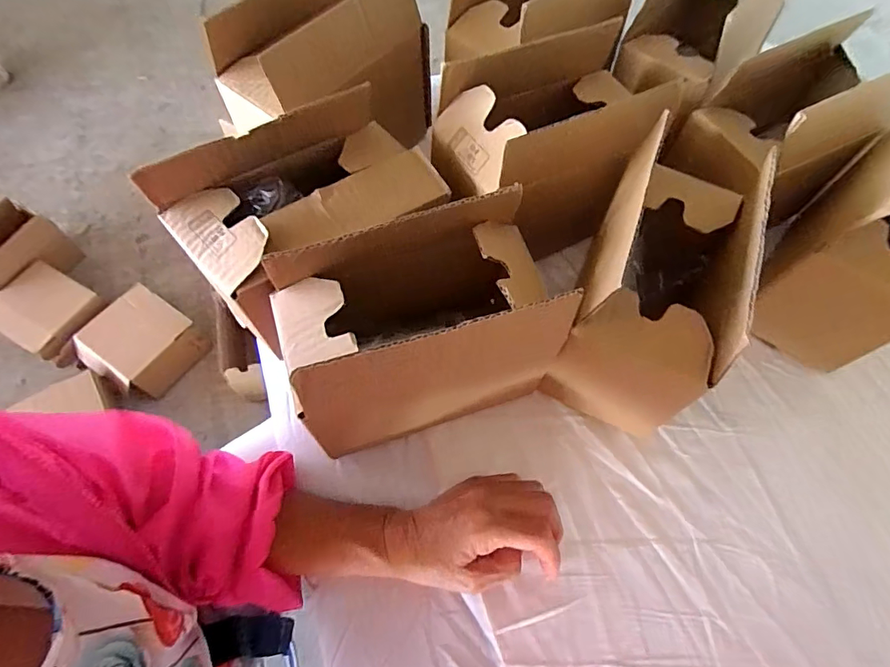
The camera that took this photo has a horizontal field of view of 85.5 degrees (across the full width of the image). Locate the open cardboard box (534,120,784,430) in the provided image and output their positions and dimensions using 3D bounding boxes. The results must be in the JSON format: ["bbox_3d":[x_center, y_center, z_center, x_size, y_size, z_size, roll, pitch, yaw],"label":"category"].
[{"bbox_3d":[0.163,-0.035,0.387,0.096,0.173,0.187,23,64,7],"label":"open cardboard box"}]

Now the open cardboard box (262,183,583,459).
[{"bbox_3d":[-0.019,0.002,0.352,0.179,0.162,0.101,-16,66,-12],"label":"open cardboard box"}]

